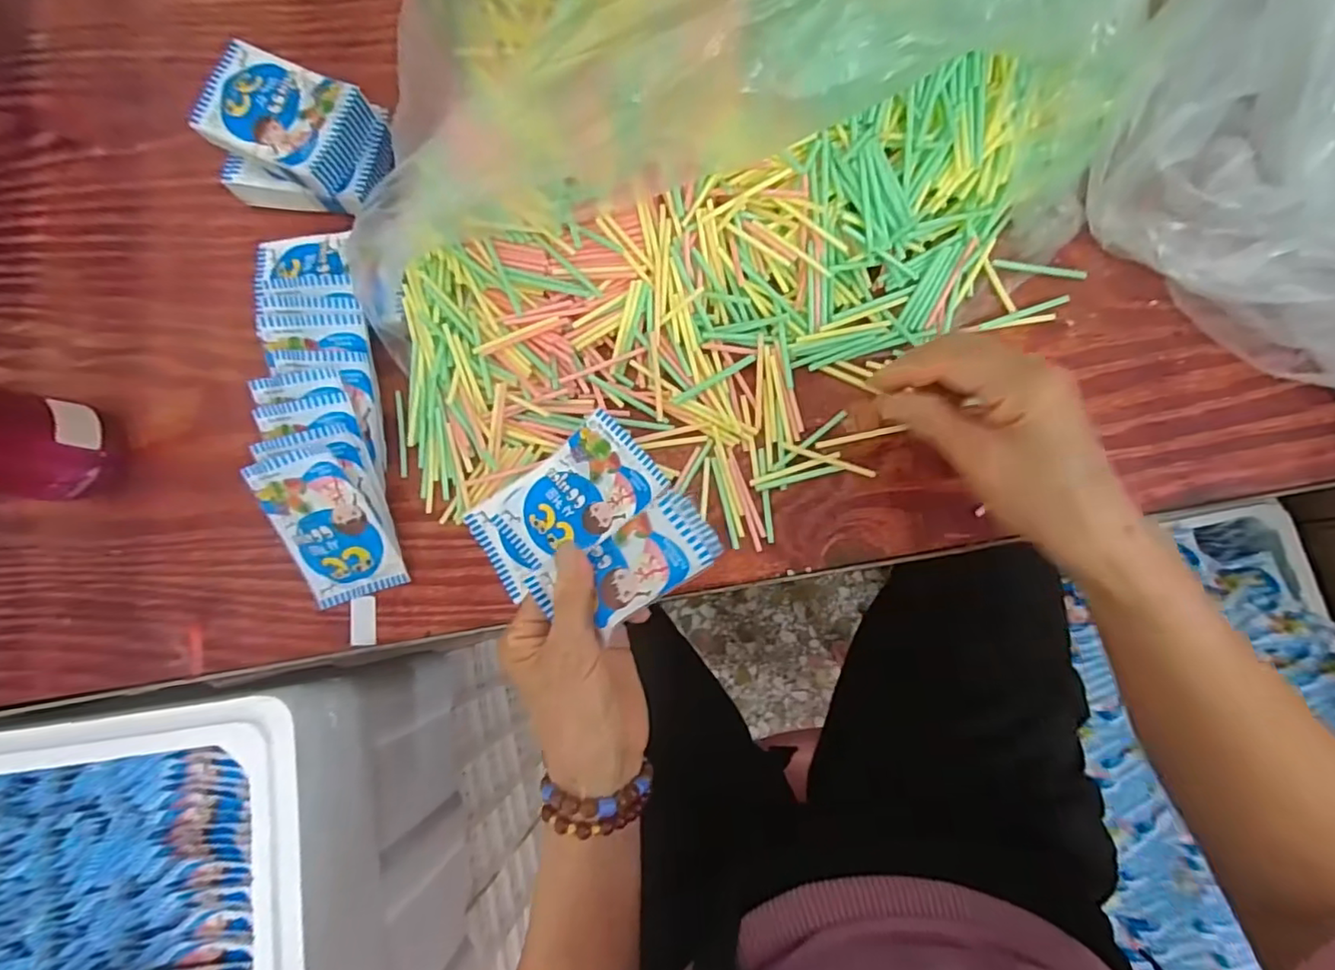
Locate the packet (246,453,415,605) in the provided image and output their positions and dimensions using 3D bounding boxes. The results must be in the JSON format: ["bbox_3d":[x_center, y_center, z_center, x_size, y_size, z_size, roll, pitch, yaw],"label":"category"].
[{"bbox_3d":[-0.218,0.028,0.375,0.061,0.012,0.101,-16,110,3],"label":"packet"}]

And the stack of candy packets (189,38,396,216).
[{"bbox_3d":[-0.261,-0.247,0.413,0.115,0.051,0.080,20,85,8],"label":"stack of candy packets"}]

